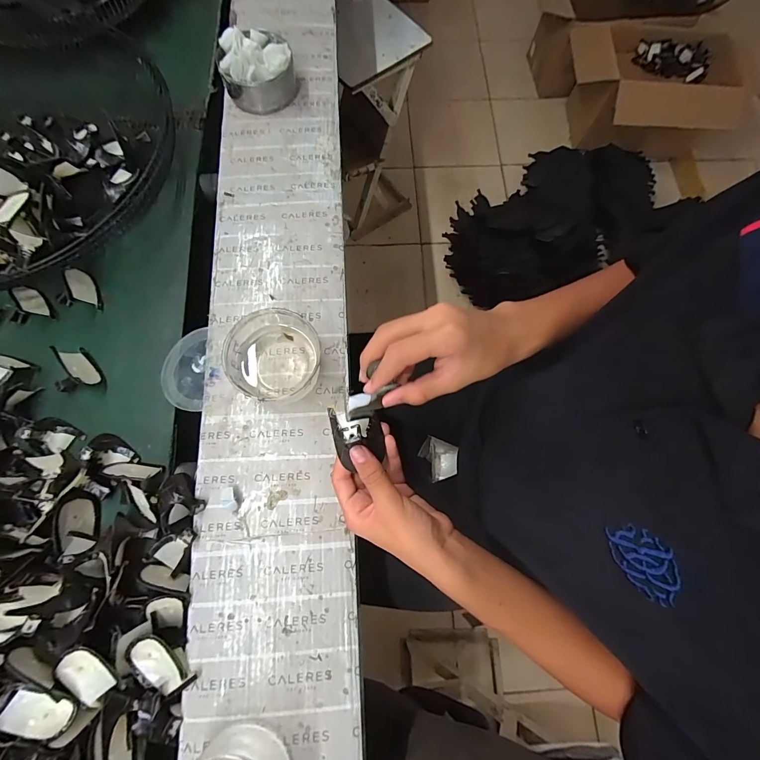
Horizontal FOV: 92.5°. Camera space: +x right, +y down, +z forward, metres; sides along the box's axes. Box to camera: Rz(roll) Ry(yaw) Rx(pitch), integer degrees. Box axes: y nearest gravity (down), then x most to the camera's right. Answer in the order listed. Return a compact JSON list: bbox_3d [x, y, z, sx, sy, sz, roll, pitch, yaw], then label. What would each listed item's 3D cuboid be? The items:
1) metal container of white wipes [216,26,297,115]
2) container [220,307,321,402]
[{"bbox_3d":[-0.202,-0.512,0.601,0.114,0.076,0.106,0,74,0],"label":"metal container of white wipes"},{"bbox_3d":[-0.135,-0.029,0.475,0.118,0.061,0.115,-35,78,-11],"label":"container"}]

